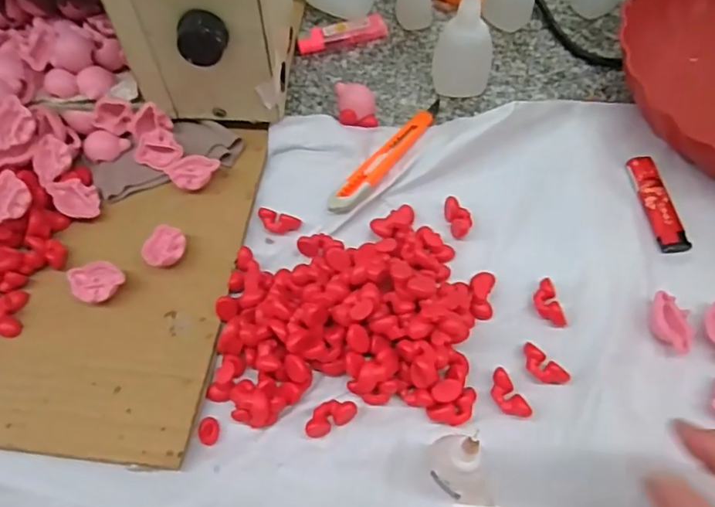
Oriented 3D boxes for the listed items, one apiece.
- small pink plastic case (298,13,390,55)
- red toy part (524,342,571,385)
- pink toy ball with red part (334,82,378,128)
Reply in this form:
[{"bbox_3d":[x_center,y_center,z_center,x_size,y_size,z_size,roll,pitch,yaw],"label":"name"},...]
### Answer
[{"bbox_3d":[-0.013,-0.193,0.492,0.080,0.010,0.018,-16,61,-6],"label":"small pink plastic case"},{"bbox_3d":[0.113,0.069,0.340,0.031,0.009,0.015,38,69,21],"label":"red toy part"},{"bbox_3d":[0.000,-0.113,0.442,0.029,0.030,0.031,-1,61,2],"label":"pink toy ball with red part"}]

